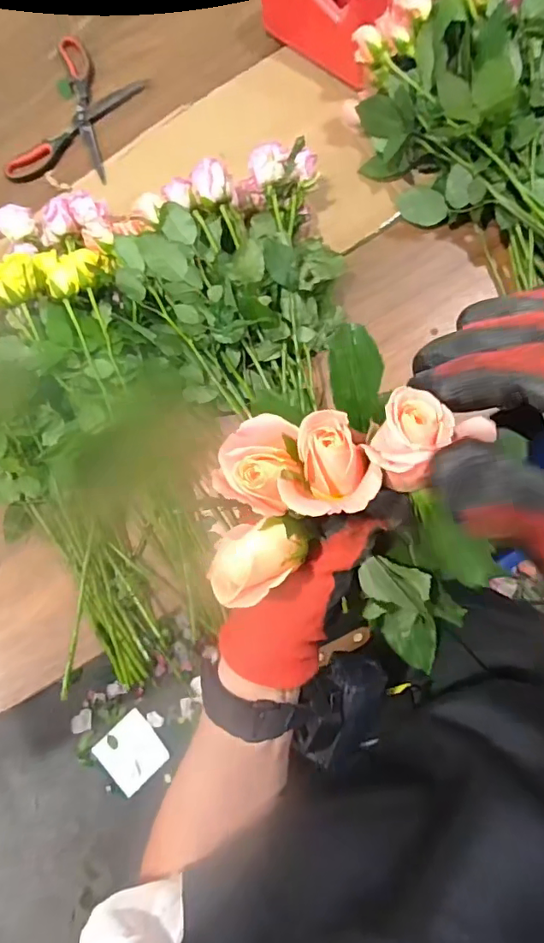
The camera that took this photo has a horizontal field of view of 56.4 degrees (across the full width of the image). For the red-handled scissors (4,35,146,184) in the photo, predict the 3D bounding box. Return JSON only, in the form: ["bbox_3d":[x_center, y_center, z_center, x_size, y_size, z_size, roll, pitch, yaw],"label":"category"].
[{"bbox_3d":[-0.286,-0.537,0.753,0.158,0.013,0.242,14,86,8],"label":"red-handled scissors"}]

